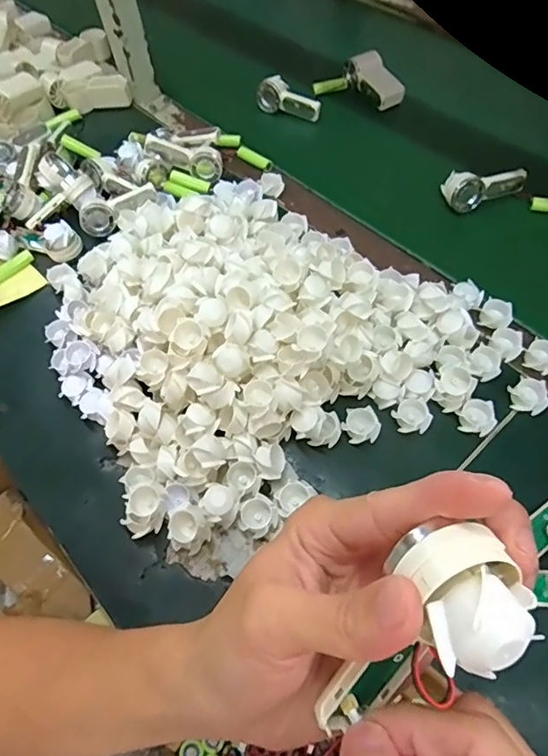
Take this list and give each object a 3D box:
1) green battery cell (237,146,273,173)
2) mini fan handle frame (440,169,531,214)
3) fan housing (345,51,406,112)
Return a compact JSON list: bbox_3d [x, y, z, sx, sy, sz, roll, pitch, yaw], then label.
[{"bbox_3d":[-0.022,-0.274,0.628,0.055,0.013,0.016,38,70,24],"label":"green battery cell"},{"bbox_3d":[0.239,-0.221,0.565,0.096,0.031,0.038,-20,60,-6],"label":"mini fan handle frame"},{"bbox_3d":[0.139,-0.410,0.688,0.047,0.031,0.091,-27,64,-11],"label":"fan housing"}]

